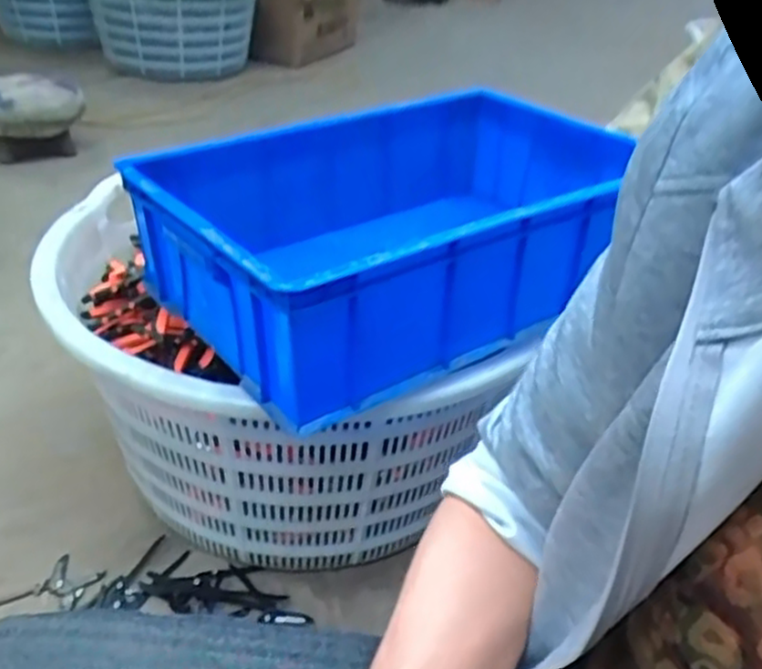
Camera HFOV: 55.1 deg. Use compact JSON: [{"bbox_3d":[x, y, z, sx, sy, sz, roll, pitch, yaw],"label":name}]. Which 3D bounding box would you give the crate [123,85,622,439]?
[{"bbox_3d":[0.030,-0.114,0.773,0.503,0.159,0.323,-20,42,-30],"label":"crate"}]

